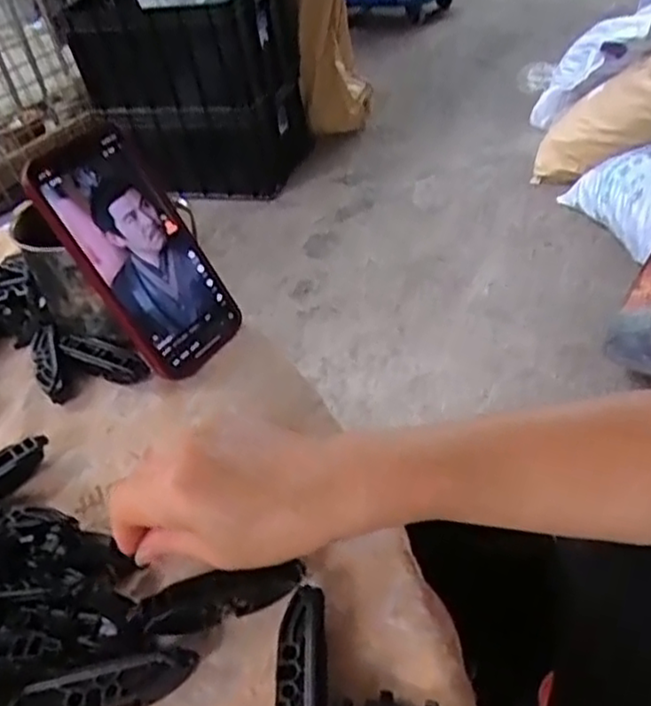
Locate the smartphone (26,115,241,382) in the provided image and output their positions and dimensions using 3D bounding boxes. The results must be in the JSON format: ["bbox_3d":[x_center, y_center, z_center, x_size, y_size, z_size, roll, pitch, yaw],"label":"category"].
[{"bbox_3d":[-0.117,-0.064,0.443,0.072,0.160,0.008,-44,26,-30],"label":"smartphone"}]

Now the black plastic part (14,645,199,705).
[{"bbox_3d":[-0.094,0.147,0.305,0.074,0.017,0.021,-18,43,-10],"label":"black plastic part"}]

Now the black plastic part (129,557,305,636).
[{"bbox_3d":[-0.049,0.115,0.326,0.078,0.017,0.018,-13,43,-7],"label":"black plastic part"}]

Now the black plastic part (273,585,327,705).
[{"bbox_3d":[-0.011,0.137,0.301,0.022,0.018,0.069,-7,42,3],"label":"black plastic part"}]

